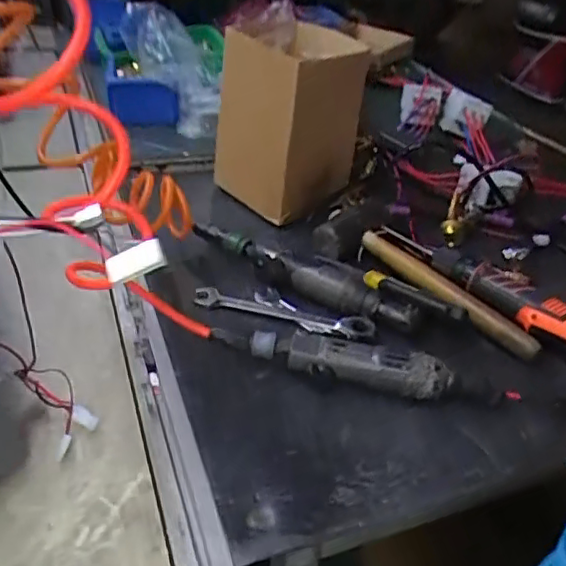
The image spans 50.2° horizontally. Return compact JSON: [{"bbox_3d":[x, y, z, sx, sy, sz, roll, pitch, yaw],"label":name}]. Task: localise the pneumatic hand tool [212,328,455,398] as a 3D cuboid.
[{"bbox_3d":[0.044,0.073,0.560,0.217,0.038,0.034,12,36,7],"label":"pneumatic hand tool"}]

